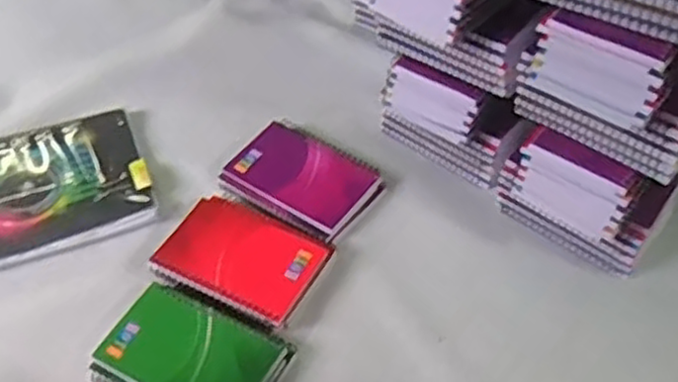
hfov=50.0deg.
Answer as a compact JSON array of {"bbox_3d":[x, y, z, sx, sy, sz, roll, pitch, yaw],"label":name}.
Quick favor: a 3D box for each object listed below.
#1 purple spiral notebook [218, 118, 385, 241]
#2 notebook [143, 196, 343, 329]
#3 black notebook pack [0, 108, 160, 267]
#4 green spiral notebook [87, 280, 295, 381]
[{"bbox_3d":[-0.033,-0.015,0.696,0.137,0.020,0.103,28,54,22],"label":"purple spiral notebook"},{"bbox_3d":[-0.081,0.055,0.628,0.129,0.024,0.098,22,52,18],"label":"notebook"},{"bbox_3d":[-0.295,-0.002,0.688,0.221,0.016,0.151,-17,51,-14],"label":"black notebook pack"},{"bbox_3d":[-0.117,0.130,0.570,0.135,0.012,0.092,22,52,18],"label":"green spiral notebook"}]

